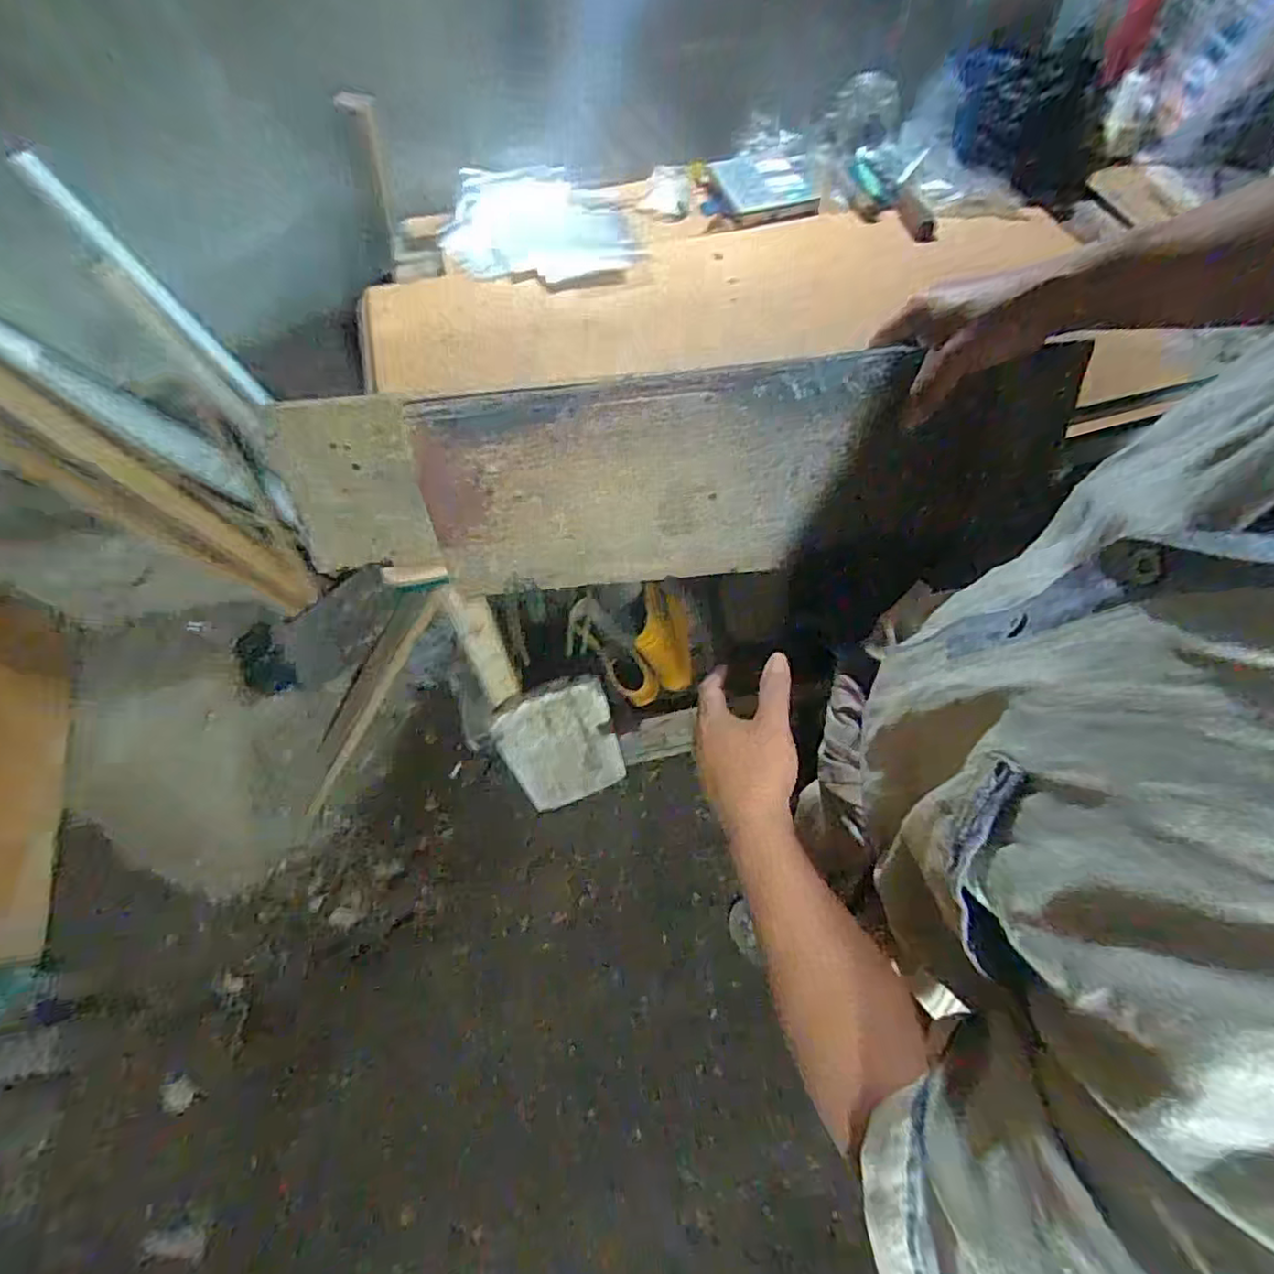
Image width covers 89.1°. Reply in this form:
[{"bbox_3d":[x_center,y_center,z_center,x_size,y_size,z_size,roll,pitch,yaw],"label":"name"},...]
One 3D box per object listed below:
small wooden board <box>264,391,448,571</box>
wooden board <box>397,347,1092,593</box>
[{"bbox_3d":[-0.263,-0.138,0.607,0.130,0.167,0.008,-2,35,3],"label":"small wooden board"},{"bbox_3d":[0.083,-0.134,0.567,0.529,0.197,0.015,-2,37,2],"label":"wooden board"}]

